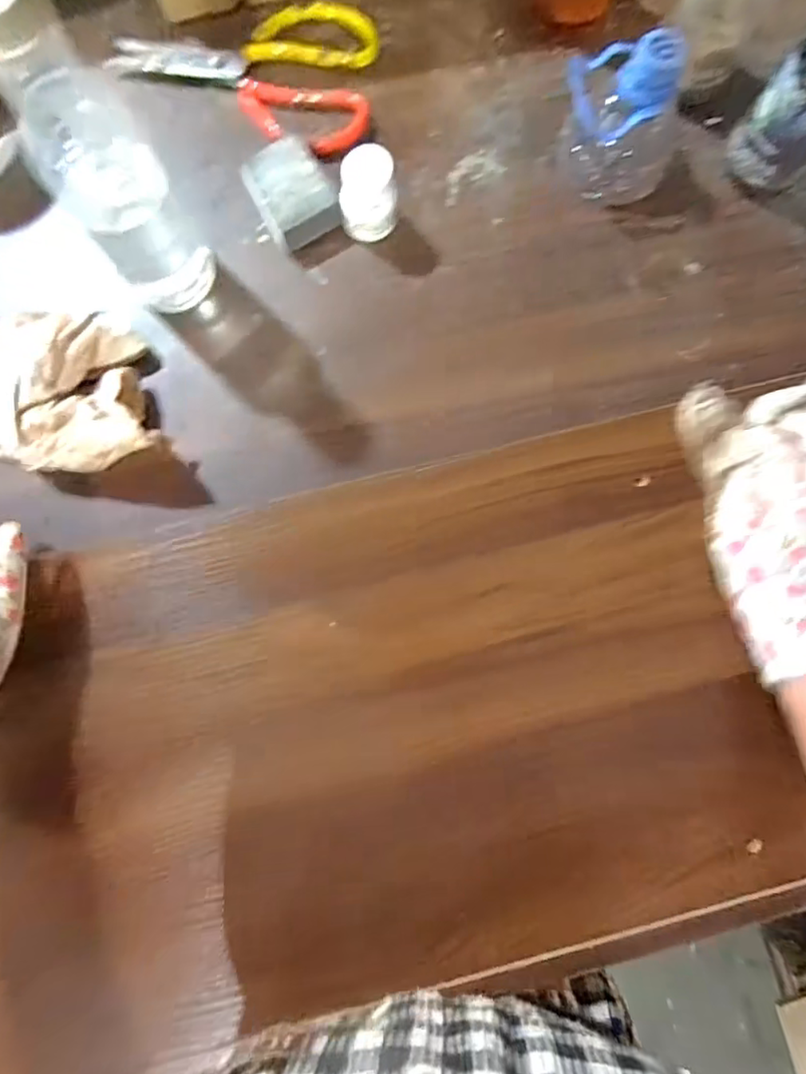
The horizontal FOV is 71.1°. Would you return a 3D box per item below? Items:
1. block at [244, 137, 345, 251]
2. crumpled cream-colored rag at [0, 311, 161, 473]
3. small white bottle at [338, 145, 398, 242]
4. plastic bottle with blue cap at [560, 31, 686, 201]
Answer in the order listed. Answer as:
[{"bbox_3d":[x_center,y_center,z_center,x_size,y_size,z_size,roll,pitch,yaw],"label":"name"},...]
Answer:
[{"bbox_3d":[-0.083,-0.258,0.425,0.054,0.028,0.069,-29,83,-4],"label":"block"},{"bbox_3d":[-0.240,-0.103,0.398,0.144,0.049,0.110,10,82,1],"label":"crumpled cream-colored rag"},{"bbox_3d":[-0.025,-0.250,0.414,0.039,0.056,0.033,14,82,1],"label":"small white bottle"},{"bbox_3d":[0.165,-0.313,0.409,0.090,0.086,0.079,33,83,4],"label":"plastic bottle with blue cap"}]

